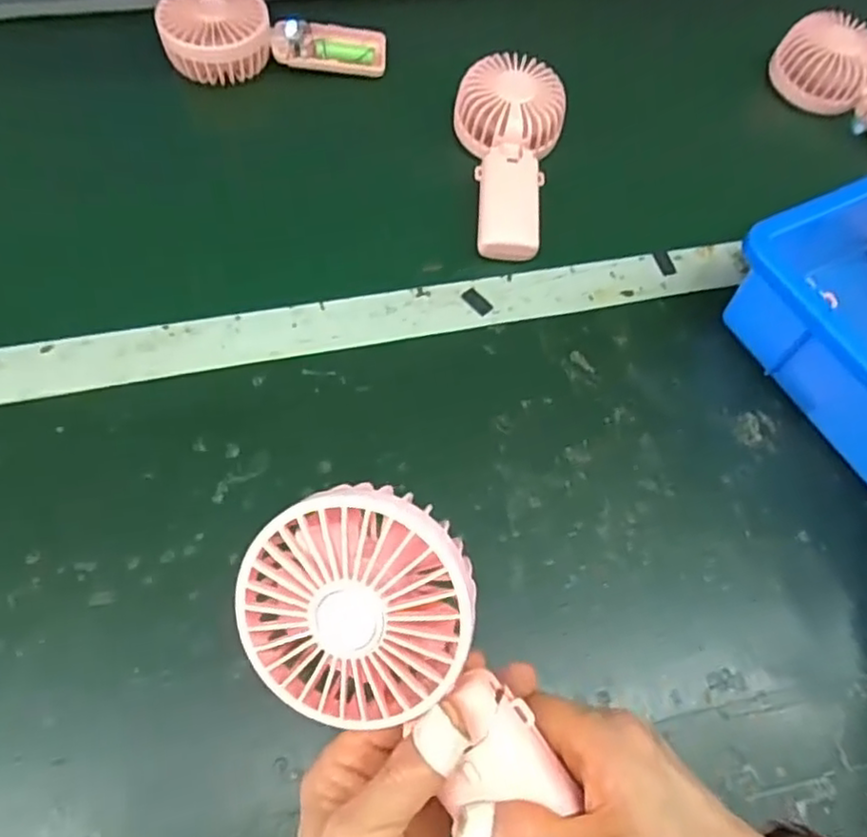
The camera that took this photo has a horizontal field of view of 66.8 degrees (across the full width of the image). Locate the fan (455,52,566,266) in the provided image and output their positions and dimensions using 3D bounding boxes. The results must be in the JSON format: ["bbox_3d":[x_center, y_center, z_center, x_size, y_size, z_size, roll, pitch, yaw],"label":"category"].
[{"bbox_3d":[0.062,-0.205,0.520,0.083,0.037,0.174,1,76,-3],"label":"fan"}]

